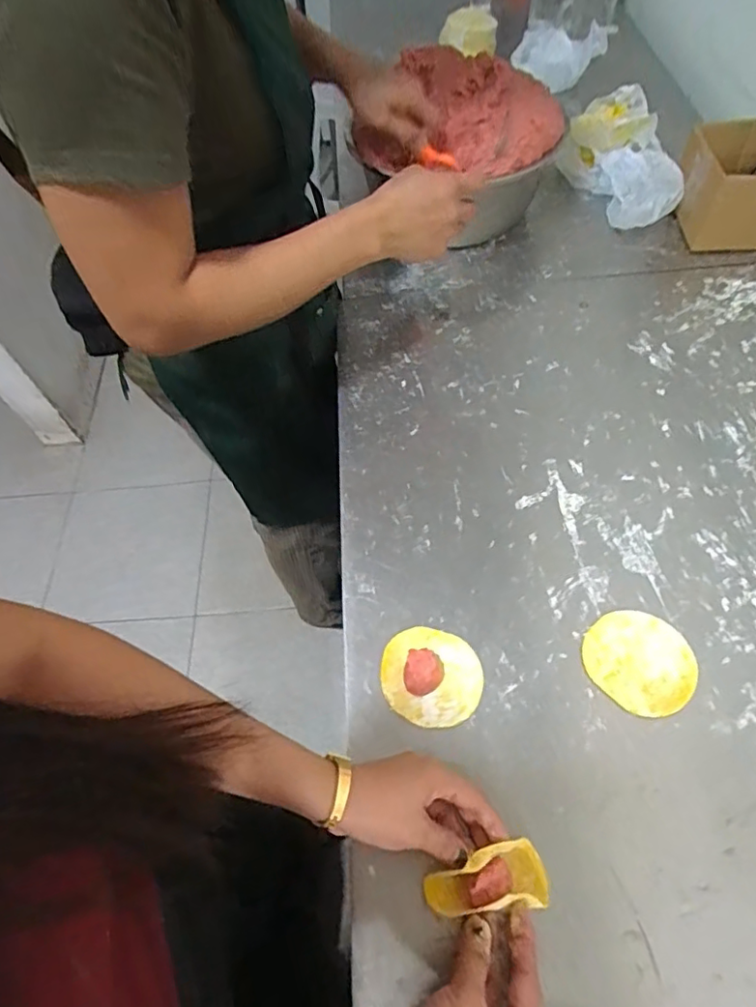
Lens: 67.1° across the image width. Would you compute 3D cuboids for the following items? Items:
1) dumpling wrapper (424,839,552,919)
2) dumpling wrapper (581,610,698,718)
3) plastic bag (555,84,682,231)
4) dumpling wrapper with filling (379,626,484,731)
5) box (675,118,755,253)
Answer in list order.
[{"bbox_3d":[0.078,0.271,0.406,0.085,0.029,0.040,-8,59,-9],"label":"dumpling wrapper"},{"bbox_3d":[0.230,0.136,0.497,0.087,0.004,0.090,-2,59,3],"label":"dumpling wrapper"},{"bbox_3d":[0.339,-0.485,0.812,0.121,0.090,0.226,-16,60,-5],"label":"plastic bag"},{"bbox_3d":[0.046,0.147,0.493,0.087,0.026,0.083,-2,59,3],"label":"dumpling wrapper with filling"},{"bbox_3d":[0.482,-0.420,0.752,0.153,0.095,0.158,7,60,8],"label":"box"}]

